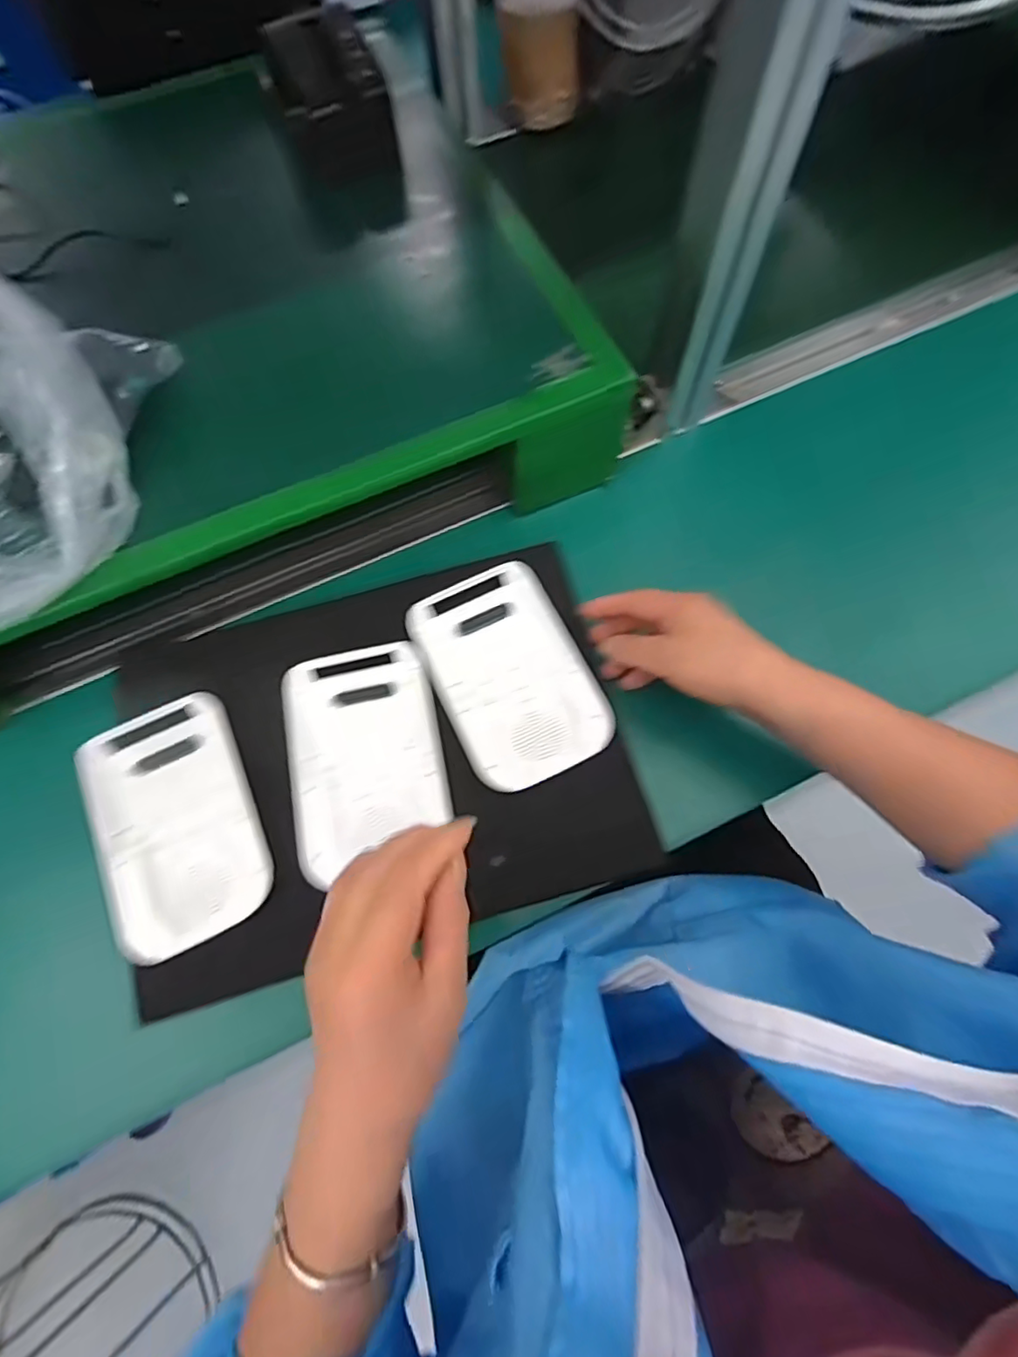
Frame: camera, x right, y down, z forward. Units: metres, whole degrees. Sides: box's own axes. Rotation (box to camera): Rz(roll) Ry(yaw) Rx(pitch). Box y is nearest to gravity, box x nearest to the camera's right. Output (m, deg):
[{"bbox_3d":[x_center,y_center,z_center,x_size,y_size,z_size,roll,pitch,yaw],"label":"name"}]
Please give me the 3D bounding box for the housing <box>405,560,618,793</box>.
[{"bbox_3d":[0.000,-0.004,0.420,0.102,0.015,0.156,-25,71,-6],"label":"housing"}]

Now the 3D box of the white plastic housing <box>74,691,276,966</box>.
[{"bbox_3d":[-0.222,0.096,0.391,0.104,0.018,0.155,-24,71,-6],"label":"white plastic housing"}]

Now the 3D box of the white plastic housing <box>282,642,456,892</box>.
[{"bbox_3d":[-0.098,0.050,0.405,0.101,0.019,0.150,-13,70,-2],"label":"white plastic housing"}]

